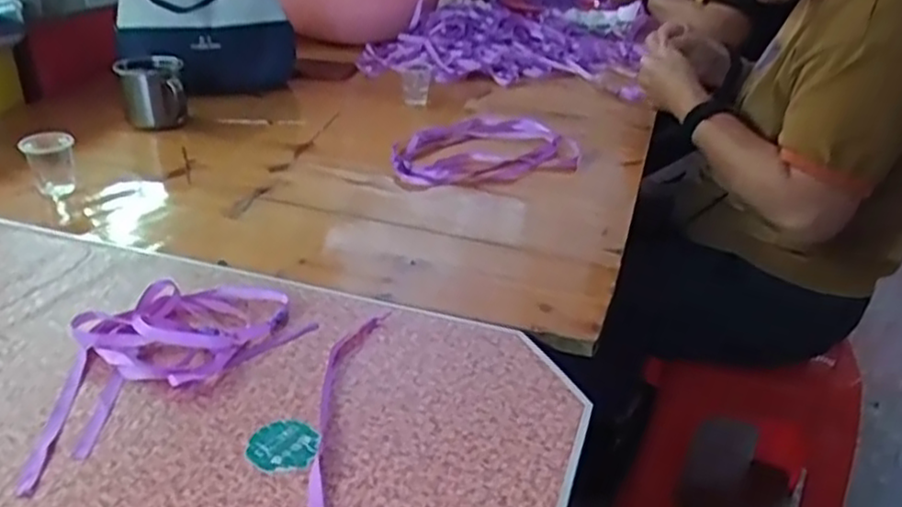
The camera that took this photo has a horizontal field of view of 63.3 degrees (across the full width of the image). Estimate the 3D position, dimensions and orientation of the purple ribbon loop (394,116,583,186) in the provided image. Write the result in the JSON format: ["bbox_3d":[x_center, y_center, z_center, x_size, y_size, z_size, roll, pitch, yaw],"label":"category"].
[{"bbox_3d":[0.033,-0.142,0.942,0.233,0.022,0.196,-11,32,-24],"label":"purple ribbon loop"}]

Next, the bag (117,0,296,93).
[{"bbox_3d":[-0.381,-0.360,1.144,0.258,0.196,0.123,-7,30,-18],"label":"bag"}]

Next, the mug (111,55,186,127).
[{"bbox_3d":[-0.401,-0.212,0.986,0.083,0.087,0.077,-9,31,-21],"label":"mug"}]

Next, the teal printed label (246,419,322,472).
[{"bbox_3d":[-0.108,0.122,0.473,0.045,0.004,0.044,6,29,5],"label":"teal printed label"}]

